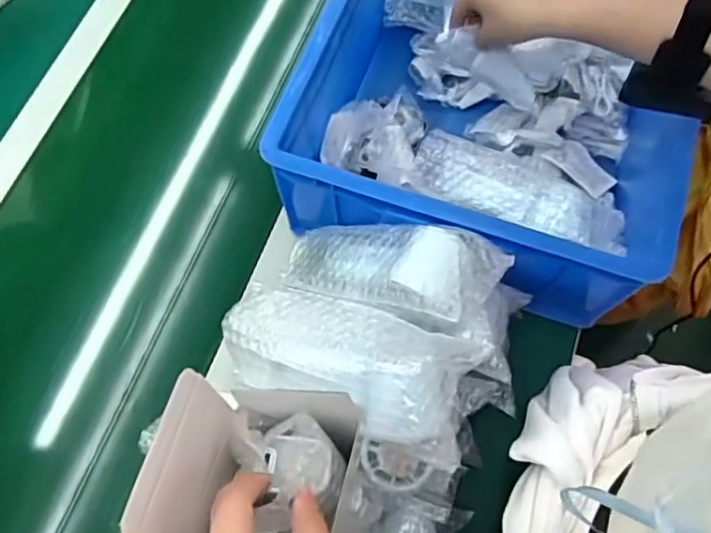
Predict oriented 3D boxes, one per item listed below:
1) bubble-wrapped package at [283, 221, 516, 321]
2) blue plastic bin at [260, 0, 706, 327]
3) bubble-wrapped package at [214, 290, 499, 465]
[{"bbox_3d":[0.023,0.004,0.519,0.198,0.054,0.079,7,64,41],"label":"bubble-wrapped package"},{"bbox_3d":[0.162,-0.210,0.632,0.369,0.146,0.478,17,70,7],"label":"blue plastic bin"},{"bbox_3d":[-0.012,0.068,0.457,0.209,0.051,0.087,16,68,29],"label":"bubble-wrapped package"}]

